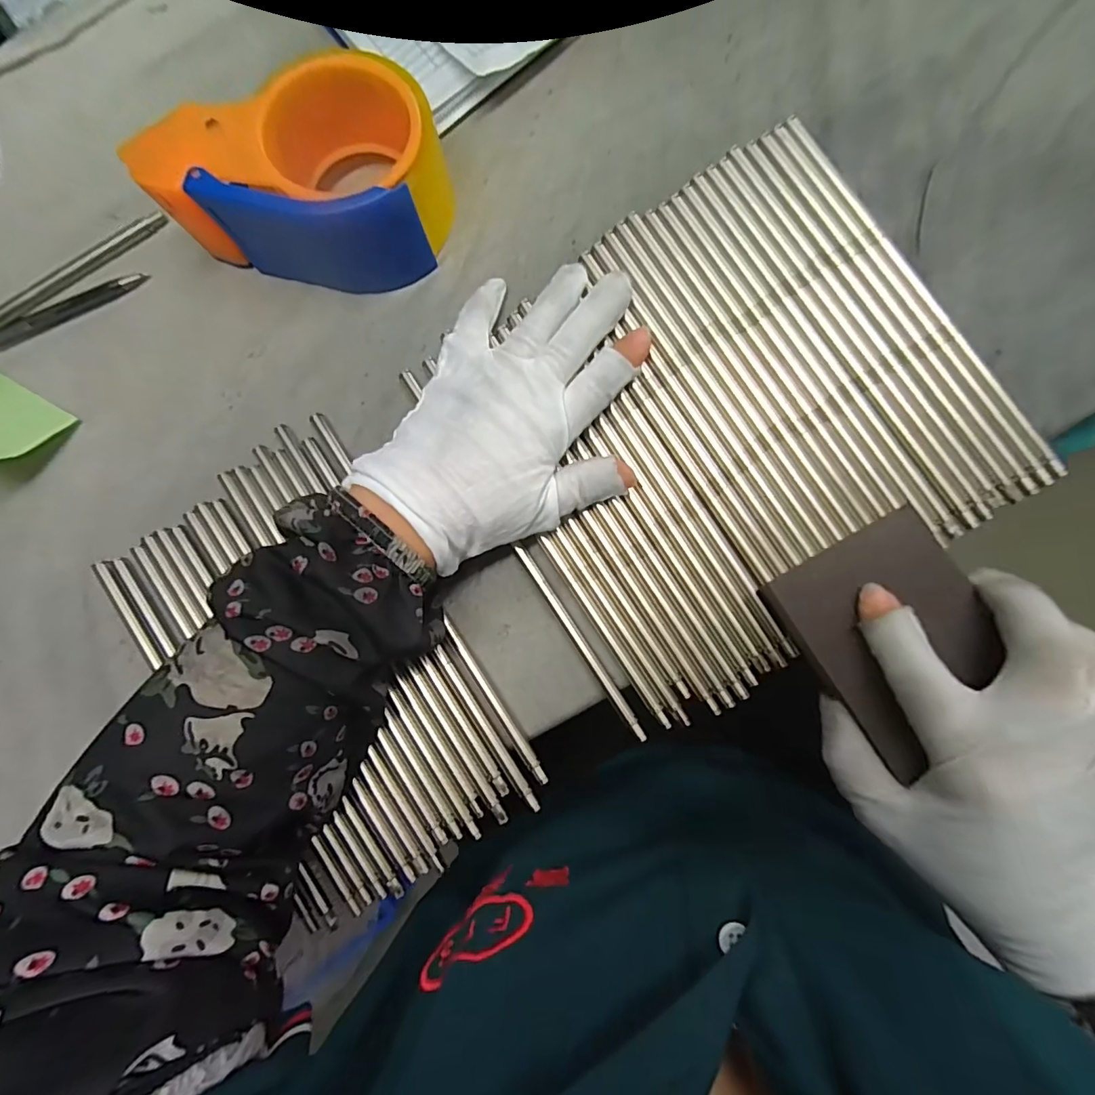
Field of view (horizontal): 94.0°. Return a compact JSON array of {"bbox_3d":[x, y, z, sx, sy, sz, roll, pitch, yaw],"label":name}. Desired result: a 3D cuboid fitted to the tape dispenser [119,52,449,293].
[{"bbox_3d":[-0.119,-0.194,0.263,0.137,0.059,0.096,16,87,6],"label":"tape dispenser"}]

